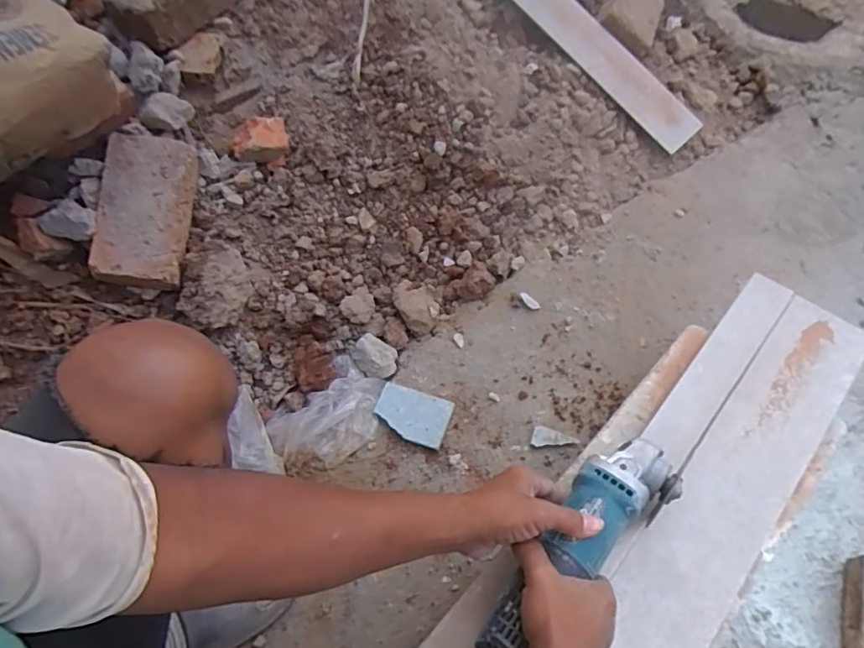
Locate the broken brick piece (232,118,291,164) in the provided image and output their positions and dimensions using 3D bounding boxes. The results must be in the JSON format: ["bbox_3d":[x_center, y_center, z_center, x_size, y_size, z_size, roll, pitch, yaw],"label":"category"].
[{"bbox_3d":[-0.250,-0.268,0.790,0.081,0.045,0.057,-22,58,-10],"label":"broken brick piece"}]

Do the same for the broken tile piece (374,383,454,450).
[{"bbox_3d":[-0.028,0.120,0.731,0.100,0.010,0.068,16,59,14],"label":"broken tile piece"}]

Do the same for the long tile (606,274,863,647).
[{"bbox_3d":[0.279,0.175,0.562,0.150,0.015,0.583,35,65,23],"label":"long tile"}]

